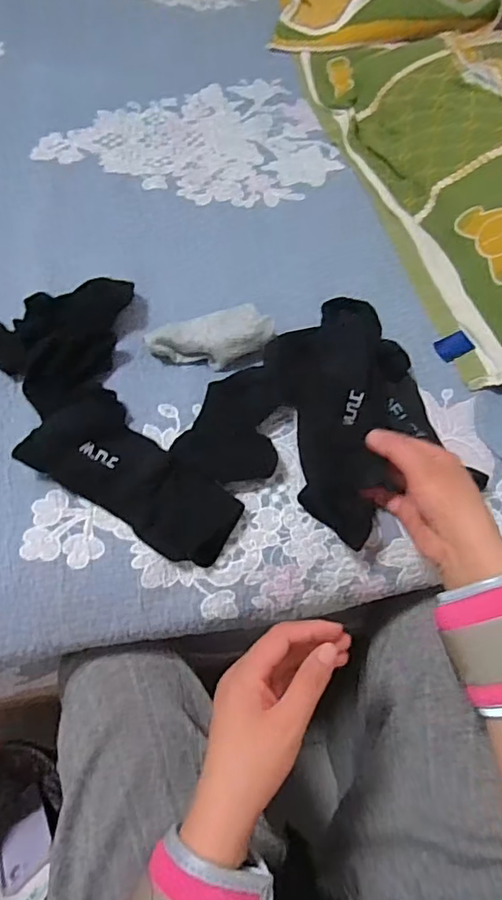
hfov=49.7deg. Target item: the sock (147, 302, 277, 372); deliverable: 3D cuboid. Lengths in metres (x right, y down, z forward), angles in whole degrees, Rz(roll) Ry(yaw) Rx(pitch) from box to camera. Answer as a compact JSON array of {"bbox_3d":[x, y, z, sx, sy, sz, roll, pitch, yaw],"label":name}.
[{"bbox_3d":[-0.041,-0.110,0.555,0.121,0.045,0.053,-17,63,-13],"label":"sock"}]

